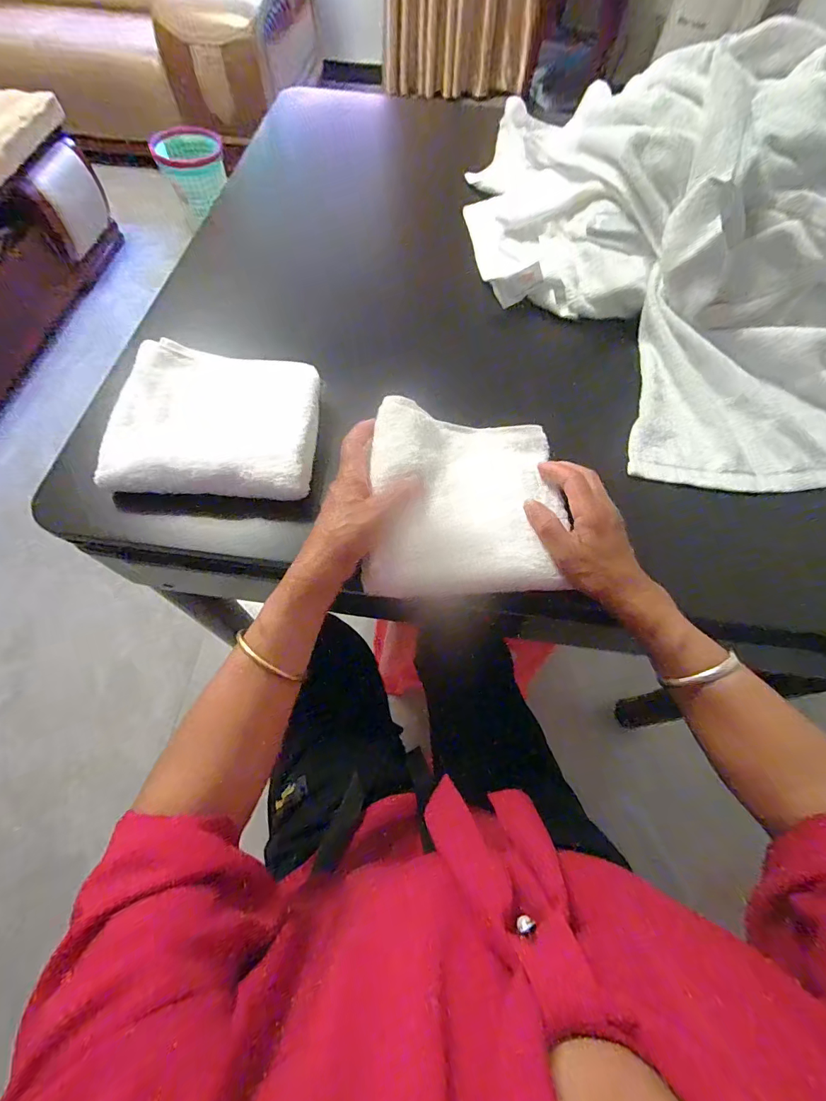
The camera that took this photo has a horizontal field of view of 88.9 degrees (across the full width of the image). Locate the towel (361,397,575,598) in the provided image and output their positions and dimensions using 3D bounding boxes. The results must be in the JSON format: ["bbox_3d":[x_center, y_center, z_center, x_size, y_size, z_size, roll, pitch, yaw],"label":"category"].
[{"bbox_3d":[0.051,-0.045,0.379,0.176,0.029,0.167,3,71,-17],"label":"towel"}]

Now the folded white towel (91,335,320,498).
[{"bbox_3d":[-0.193,-0.132,0.415,0.183,0.031,0.157,3,64,0],"label":"folded white towel"}]

